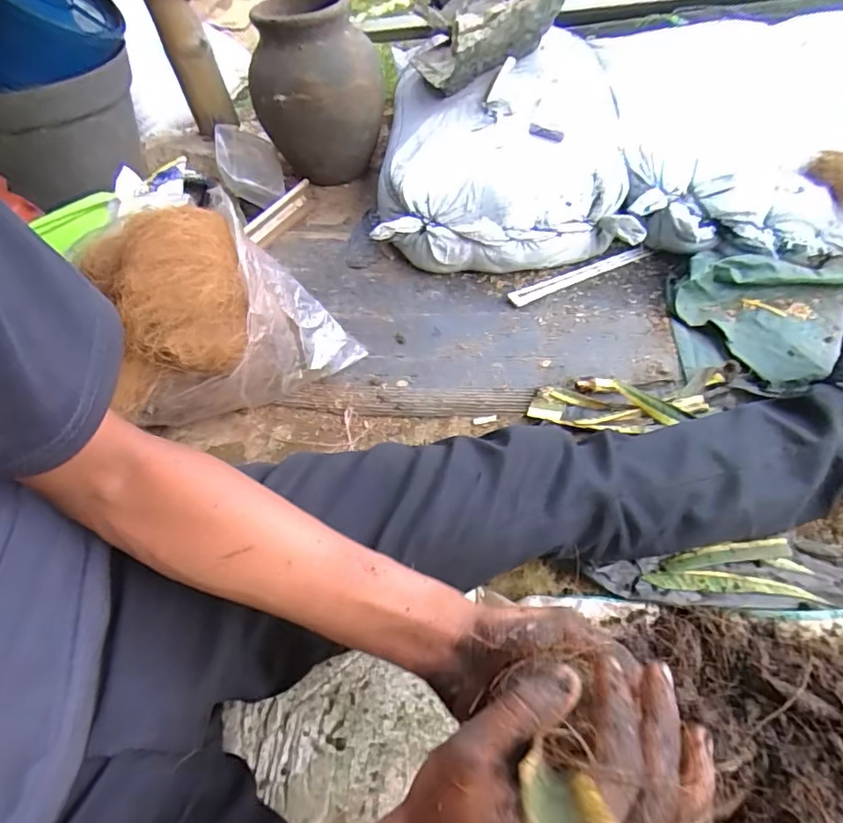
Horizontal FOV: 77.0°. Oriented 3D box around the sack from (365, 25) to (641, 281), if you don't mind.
[{"bbox_3d":[0.133,-0.448,0.957,0.421,0.224,0.430,-4,49,3],"label":"sack"}]

